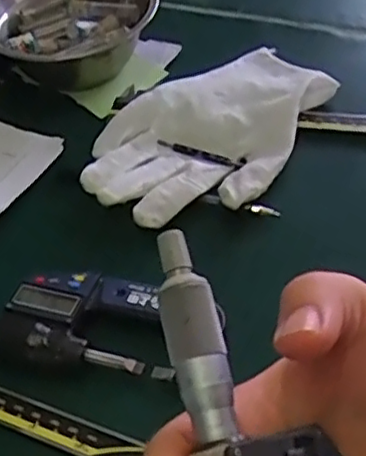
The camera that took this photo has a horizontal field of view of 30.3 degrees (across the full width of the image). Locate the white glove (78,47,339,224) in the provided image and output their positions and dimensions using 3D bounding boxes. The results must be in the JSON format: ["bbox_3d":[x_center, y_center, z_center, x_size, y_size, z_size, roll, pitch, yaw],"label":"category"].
[{"bbox_3d":[0.016,-0.067,0.447,0.115,0.027,0.178,23,53,24],"label":"white glove"}]

